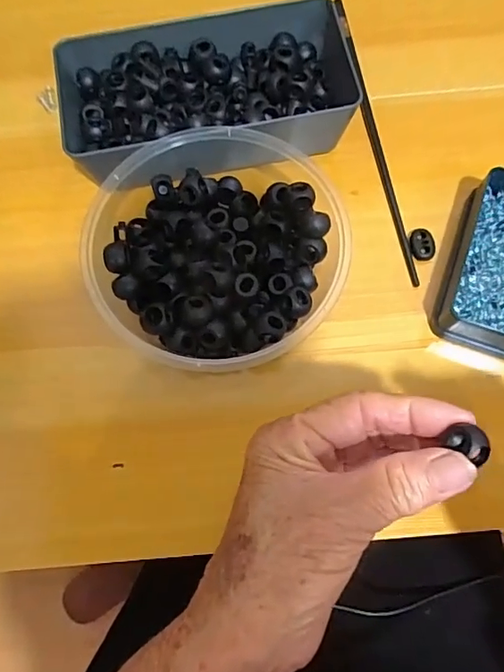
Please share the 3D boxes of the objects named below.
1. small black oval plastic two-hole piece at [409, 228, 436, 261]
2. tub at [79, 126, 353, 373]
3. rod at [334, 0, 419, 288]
[{"bbox_3d":[0.111,-0.060,0.329,0.016,0.004,0.021,-3,74,0],"label":"small black oval plastic two-hole piece"},{"bbox_3d":[-0.022,-0.052,0.302,0.142,0.051,0.152,-17,74,-4],"label":"tub"},{"bbox_3d":[0.085,-0.144,0.355,0.006,0.006,0.233,-9,74,-1],"label":"rod"}]

